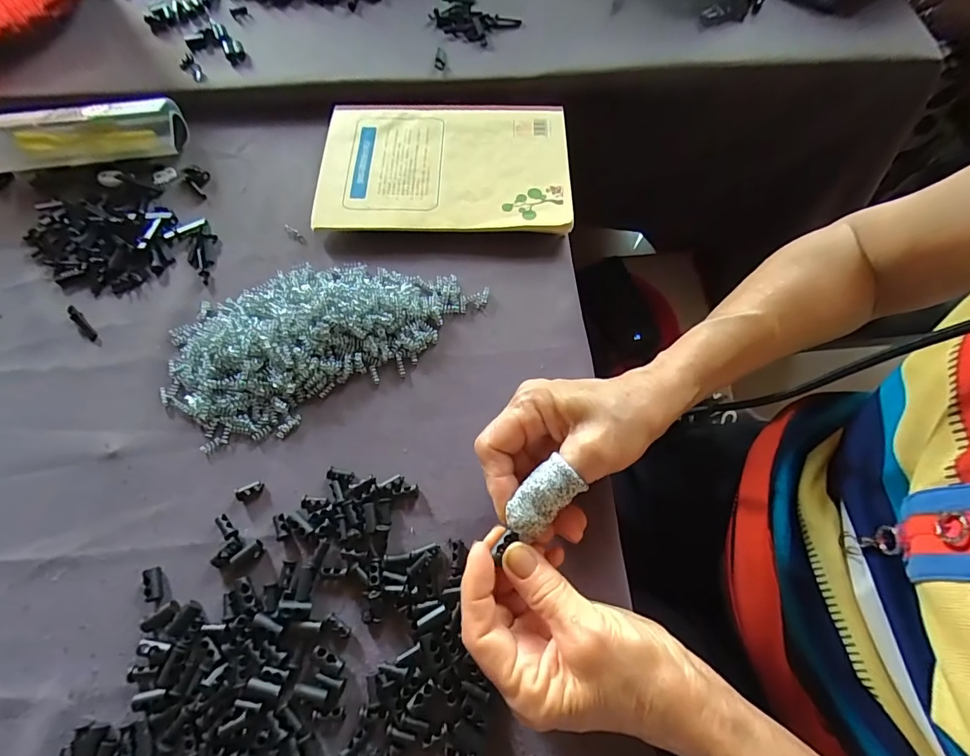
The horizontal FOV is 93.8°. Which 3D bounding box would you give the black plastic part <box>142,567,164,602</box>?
[{"bbox_3d":[-0.194,0.121,0.266,0.007,0.009,0.018,-15,68,-5],"label":"black plastic part"}]

